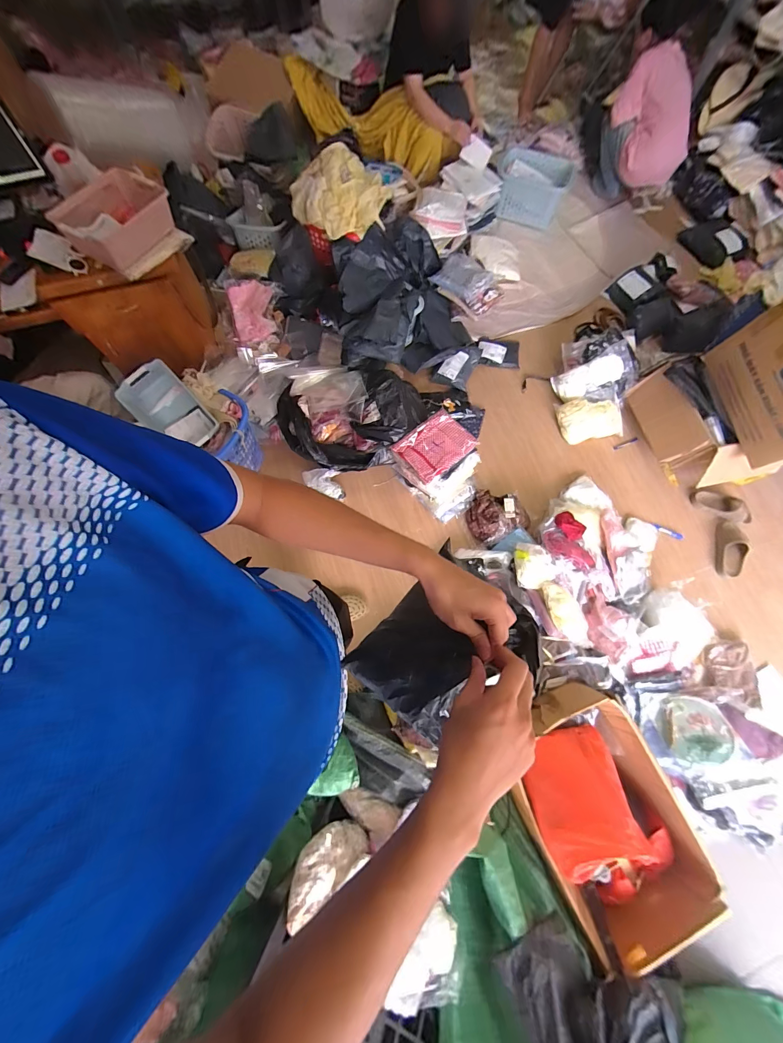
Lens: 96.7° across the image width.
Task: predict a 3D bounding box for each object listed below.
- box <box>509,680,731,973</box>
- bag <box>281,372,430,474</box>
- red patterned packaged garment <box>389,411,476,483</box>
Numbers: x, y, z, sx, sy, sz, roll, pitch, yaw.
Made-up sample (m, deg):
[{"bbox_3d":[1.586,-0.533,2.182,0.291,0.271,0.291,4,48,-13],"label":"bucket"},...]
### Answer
[{"bbox_3d":[0.652,0.883,1.039,0.454,0.266,0.645,-22,74,-8],"label":"box"},{"bbox_3d":[-0.181,-0.478,1.542,0.655,0.232,0.438,1,72,-1],"label":"bag"},{"bbox_3d":[0.188,-0.324,1.473,0.312,0.046,0.227,-38,77,-12],"label":"red patterned packaged garment"}]

